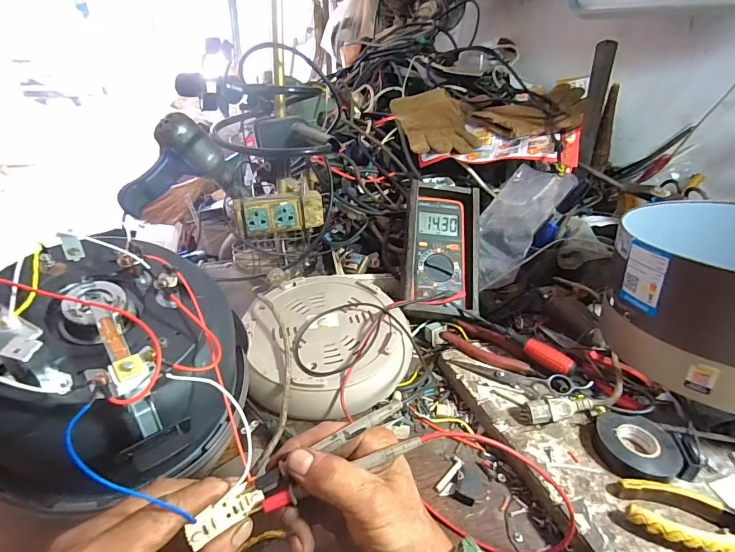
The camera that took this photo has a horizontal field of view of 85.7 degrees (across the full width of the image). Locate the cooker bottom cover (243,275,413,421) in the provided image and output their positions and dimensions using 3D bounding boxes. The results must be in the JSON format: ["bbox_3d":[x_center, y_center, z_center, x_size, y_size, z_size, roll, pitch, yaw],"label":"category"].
[{"bbox_3d":[-0.046,0.076,0.503,0.203,0.042,0.215,-8,33,-16],"label":"cooker bottom cover"}]

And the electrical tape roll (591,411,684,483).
[{"bbox_3d":[0.267,0.168,0.395,0.071,0.020,0.070,2,32,-1],"label":"electrical tape roll"}]

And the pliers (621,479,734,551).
[{"bbox_3d":[0.301,0.209,0.330,0.157,0.024,0.050,9,33,10],"label":"pliers"}]

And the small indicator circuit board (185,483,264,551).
[{"bbox_3d":[-0.089,0.150,0.252,0.046,0.004,0.018,-21,69,-40],"label":"small indicator circuit board"}]

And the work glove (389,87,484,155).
[{"bbox_3d":[0.139,-0.320,0.819,0.141,0.019,0.237,-16,50,-1],"label":"work glove"}]

